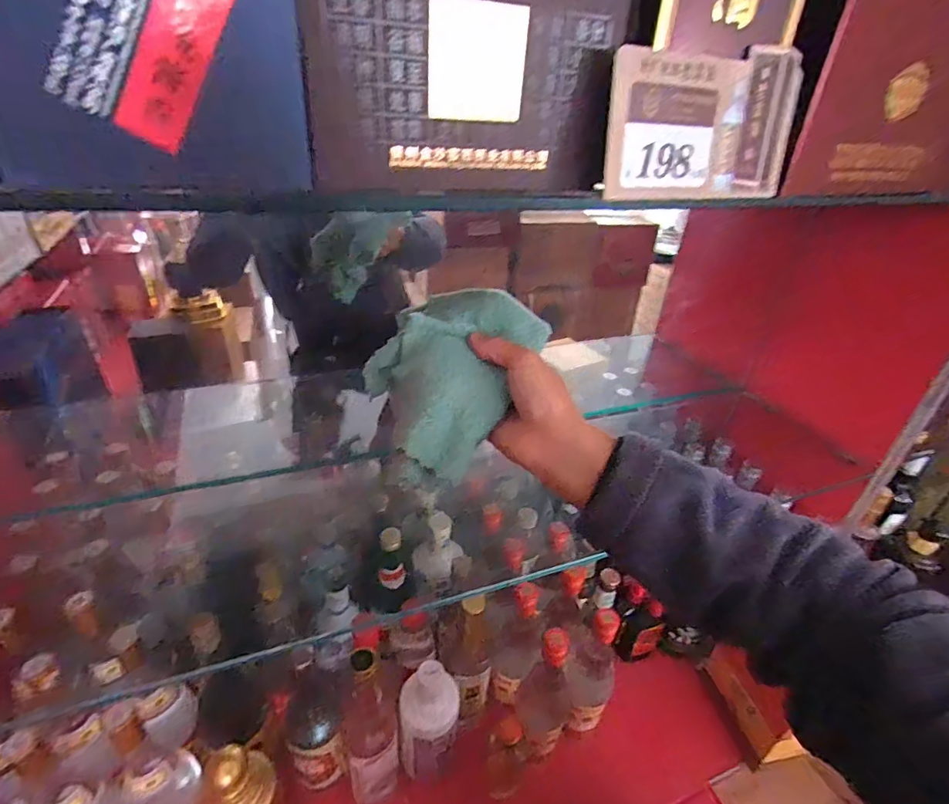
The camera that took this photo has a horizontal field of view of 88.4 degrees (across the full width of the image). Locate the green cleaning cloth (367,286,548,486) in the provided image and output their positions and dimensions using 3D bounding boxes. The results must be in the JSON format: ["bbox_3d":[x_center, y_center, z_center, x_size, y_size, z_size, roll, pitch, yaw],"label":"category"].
[{"bbox_3d":[-0.017,-0.028,0.372,0.105,0.034,0.150,32,69,11],"label":"green cleaning cloth"}]

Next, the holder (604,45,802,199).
[{"bbox_3d":[0.151,-0.178,0.314,0.160,0.081,0.024,-13,37,-26],"label":"holder"}]

